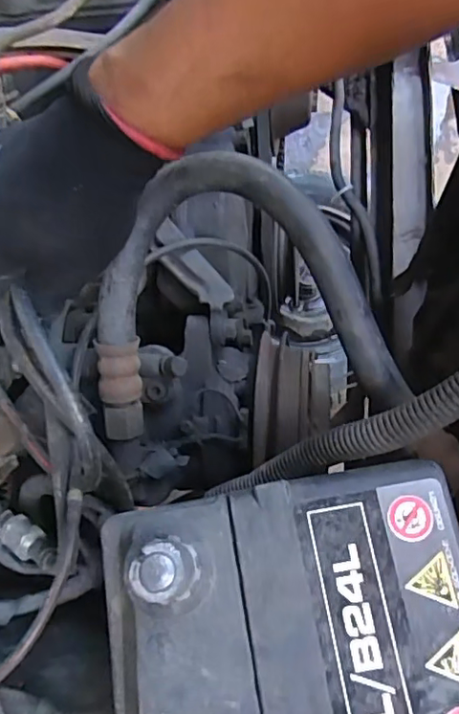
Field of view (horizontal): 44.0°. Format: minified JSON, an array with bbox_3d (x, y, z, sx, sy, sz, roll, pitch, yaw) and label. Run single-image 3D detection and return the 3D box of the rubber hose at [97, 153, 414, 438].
[{"bbox_3d":[0.012,-0.037,0.336,0.169,0.096,0.143,-3,73,-2],"label":"rubber hose"}]

